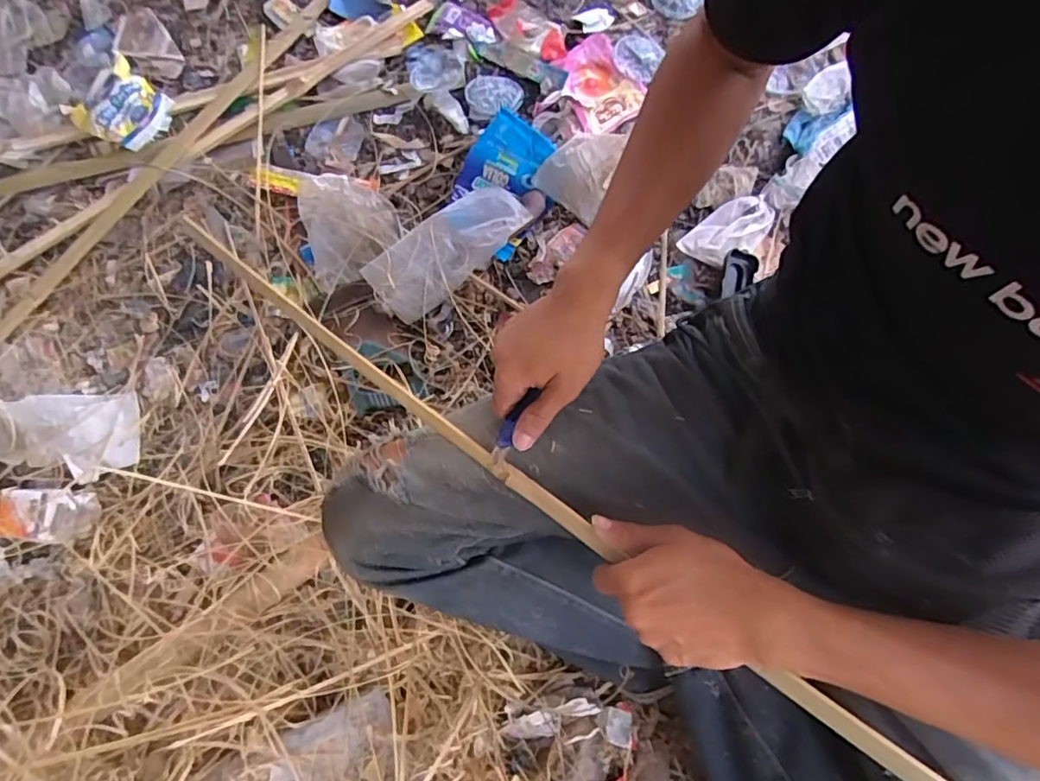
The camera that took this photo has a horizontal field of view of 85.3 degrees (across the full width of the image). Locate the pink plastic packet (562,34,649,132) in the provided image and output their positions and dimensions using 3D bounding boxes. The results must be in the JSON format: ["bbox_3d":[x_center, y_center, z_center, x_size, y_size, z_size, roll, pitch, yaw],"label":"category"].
[{"bbox_3d":[0.130,-0.503,0.922,0.113,0.013,0.159,-32,79,-8],"label":"pink plastic packet"}]

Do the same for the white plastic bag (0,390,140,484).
[{"bbox_3d":[-0.649,0.062,0.764,0.266,0.045,0.113,-2,77,-1],"label":"white plastic bag"}]

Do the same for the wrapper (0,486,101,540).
[{"bbox_3d":[-0.610,0.156,0.722,0.120,0.012,0.063,2,77,0],"label":"wrapper"}]

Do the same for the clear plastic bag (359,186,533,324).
[{"bbox_3d":[-0.107,-0.211,0.828,0.242,0.052,0.107,-37,79,-8],"label":"clear plastic bag"}]

